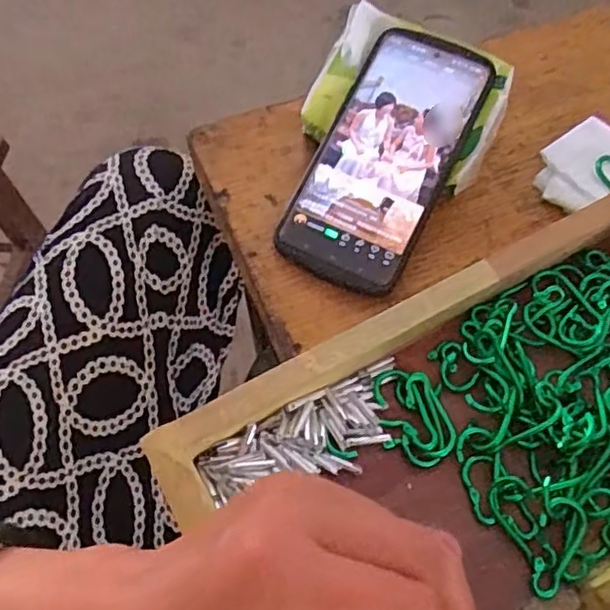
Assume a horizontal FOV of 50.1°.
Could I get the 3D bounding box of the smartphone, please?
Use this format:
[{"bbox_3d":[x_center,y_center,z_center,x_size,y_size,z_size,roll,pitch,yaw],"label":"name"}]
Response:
[{"bbox_3d":[0.049,-0.091,0.393,0.077,0.005,0.168,26,77,11],"label":"smartphone"}]

